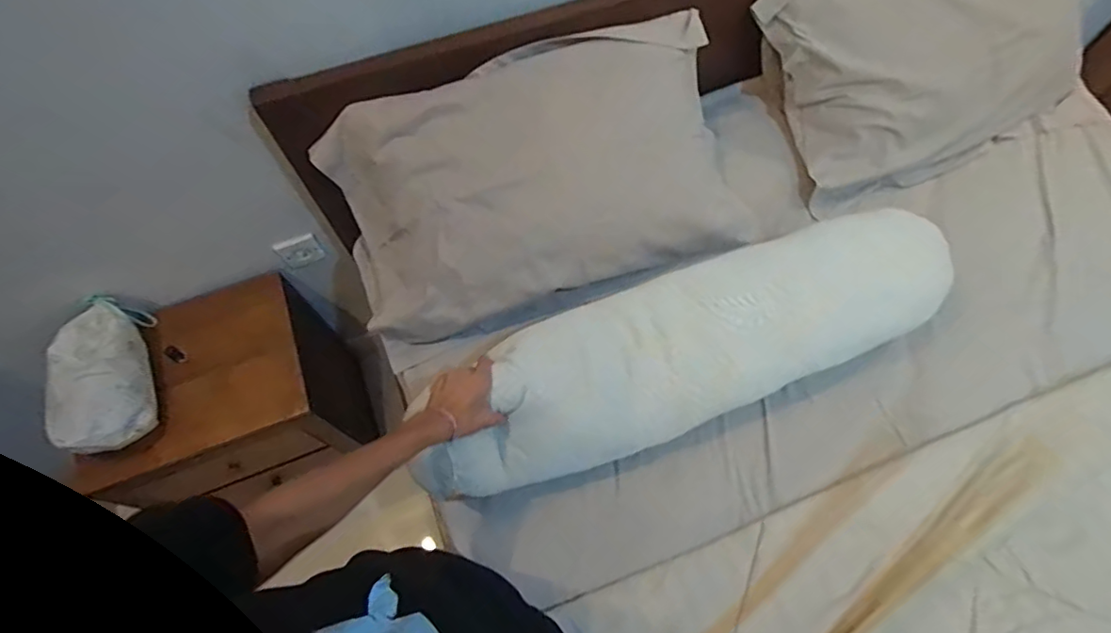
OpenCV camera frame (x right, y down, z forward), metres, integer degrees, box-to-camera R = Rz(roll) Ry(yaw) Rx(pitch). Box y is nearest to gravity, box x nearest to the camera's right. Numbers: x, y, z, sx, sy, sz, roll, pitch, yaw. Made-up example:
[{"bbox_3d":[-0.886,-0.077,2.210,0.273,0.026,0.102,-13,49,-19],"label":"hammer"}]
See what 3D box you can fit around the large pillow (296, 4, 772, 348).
[{"bbox_3d":[-0.024,-0.201,0.976,0.690,0.160,0.478,-17,98,-3],"label":"large pillow"}]

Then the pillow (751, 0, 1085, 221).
[{"bbox_3d":[0.708,-0.502,1.058,0.611,0.165,0.446,-20,99,-3],"label":"pillow"}]

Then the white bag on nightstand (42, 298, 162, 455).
[{"bbox_3d":[-0.812,0.108,1.009,0.122,0.097,0.267,-17,65,-7],"label":"white bag on nightstand"}]

